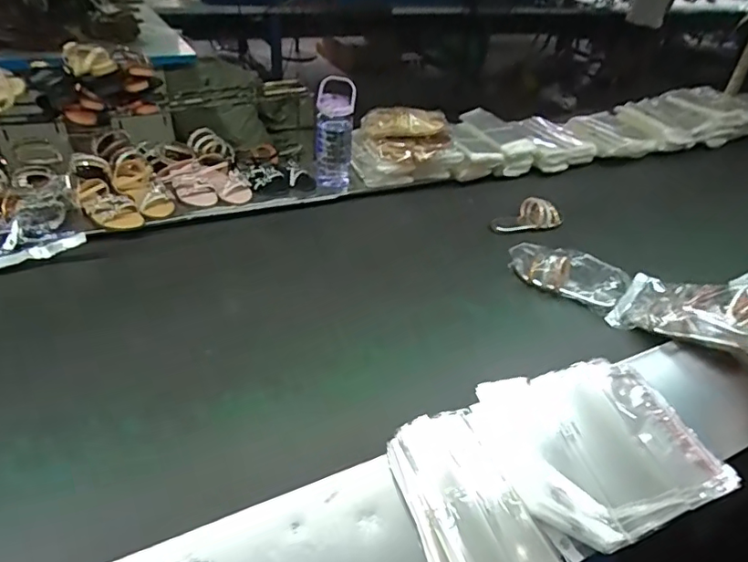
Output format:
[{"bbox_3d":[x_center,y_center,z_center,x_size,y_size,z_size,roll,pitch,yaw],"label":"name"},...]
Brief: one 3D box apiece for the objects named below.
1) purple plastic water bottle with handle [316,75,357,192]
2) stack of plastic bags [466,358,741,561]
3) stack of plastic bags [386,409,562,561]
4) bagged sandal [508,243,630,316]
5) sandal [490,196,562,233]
[{"bbox_3d":[-0.113,-0.401,1.455,0.105,0.316,0.106,3,37,-4],"label":"purple plastic water bottle with handle"},{"bbox_3d":[0.375,0.266,0.859,0.379,0.042,0.305,-8,39,-18],"label":"stack of plastic bags"},{"bbox_3d":[0.139,0.328,0.737,0.173,0.054,0.305,-8,39,-17],"label":"stack of plastic bags"},{"bbox_3d":[0.459,-0.021,1.233,0.264,0.067,0.099,26,42,25],"label":"bagged sandal"},{"bbox_3d":[0.423,-0.185,1.453,0.208,0.077,0.102,-14,40,-4],"label":"sandal"}]

